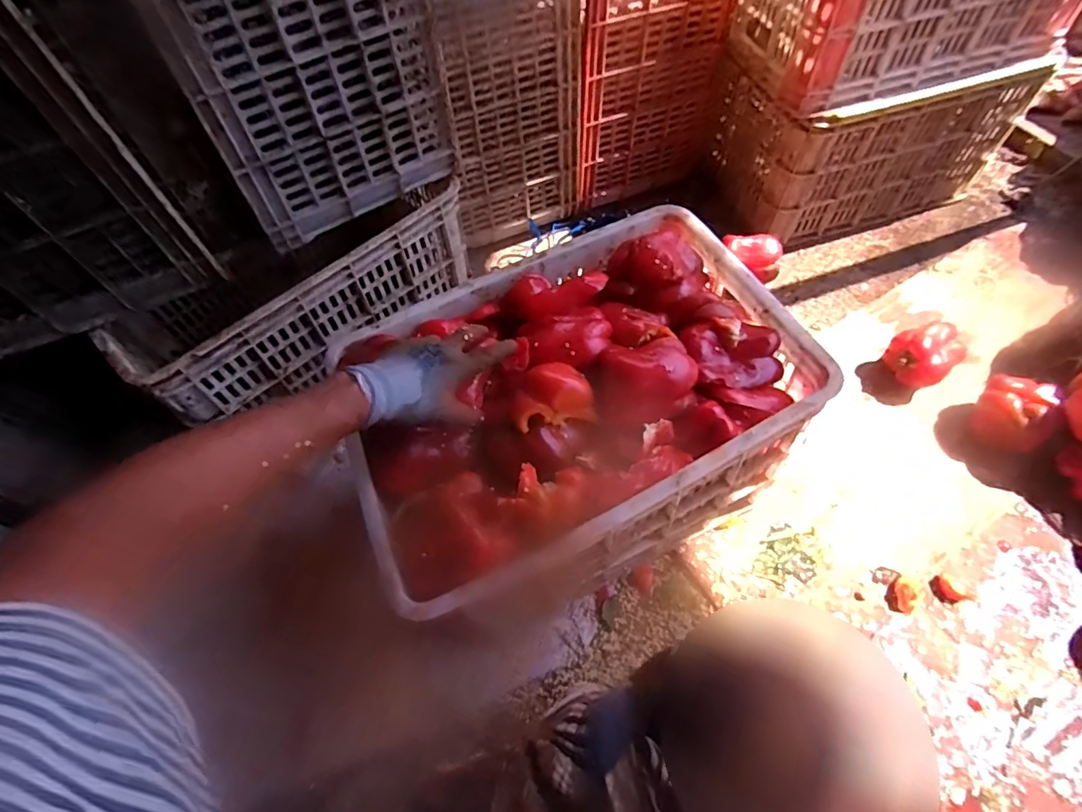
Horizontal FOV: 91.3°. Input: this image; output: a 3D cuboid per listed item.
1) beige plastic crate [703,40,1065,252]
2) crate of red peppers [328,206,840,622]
[{"bbox_3d":[0.630,-0.549,1.061,0.498,0.286,0.268,-12,59,-4],"label":"beige plastic crate"},{"bbox_3d":[0.039,0.010,0.691,0.504,0.309,0.359,-24,61,-10],"label":"crate of red peppers"}]

